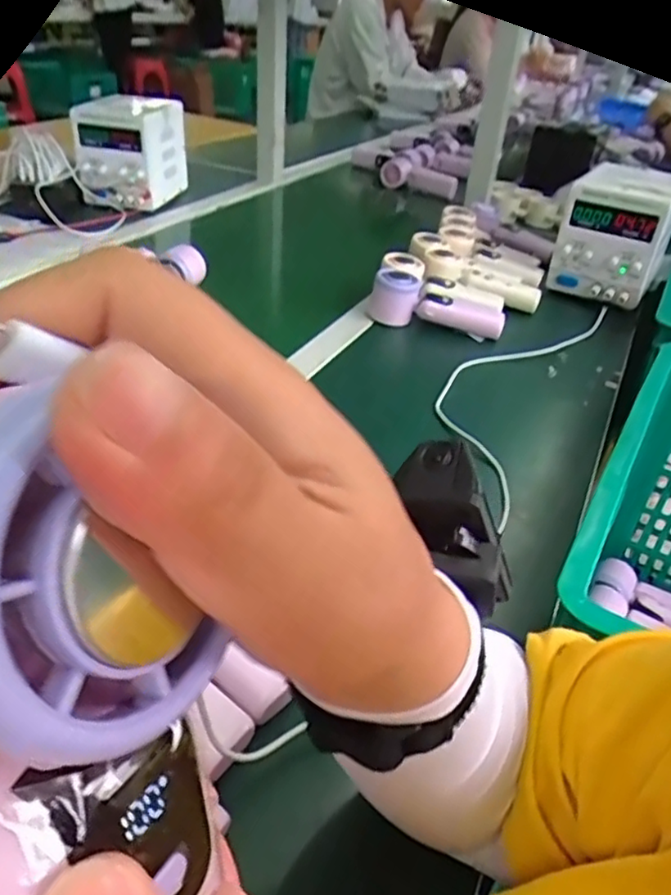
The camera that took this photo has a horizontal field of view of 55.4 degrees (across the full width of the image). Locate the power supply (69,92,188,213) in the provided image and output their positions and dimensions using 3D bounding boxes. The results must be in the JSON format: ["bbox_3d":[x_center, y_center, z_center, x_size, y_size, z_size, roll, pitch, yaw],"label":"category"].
[{"bbox_3d":[-0.364,-0.533,1.146,0.150,0.156,0.169,9,36,3],"label":"power supply"}]

